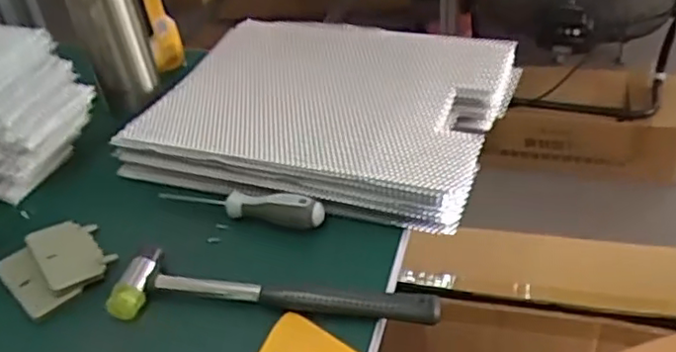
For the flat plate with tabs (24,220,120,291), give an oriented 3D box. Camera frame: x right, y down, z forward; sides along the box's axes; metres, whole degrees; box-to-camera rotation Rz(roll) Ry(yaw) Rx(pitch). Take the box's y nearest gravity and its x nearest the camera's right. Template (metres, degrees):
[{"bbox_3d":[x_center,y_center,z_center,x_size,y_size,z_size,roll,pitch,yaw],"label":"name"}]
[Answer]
[{"bbox_3d":[-0.223,0.062,0.543,0.054,0.005,0.087,-28,43,-25],"label":"flat plate with tabs"}]

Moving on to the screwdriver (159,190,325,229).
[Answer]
[{"bbox_3d":[-0.087,0.022,0.565,0.154,0.021,0.023,9,41,20],"label":"screwdriver"}]

